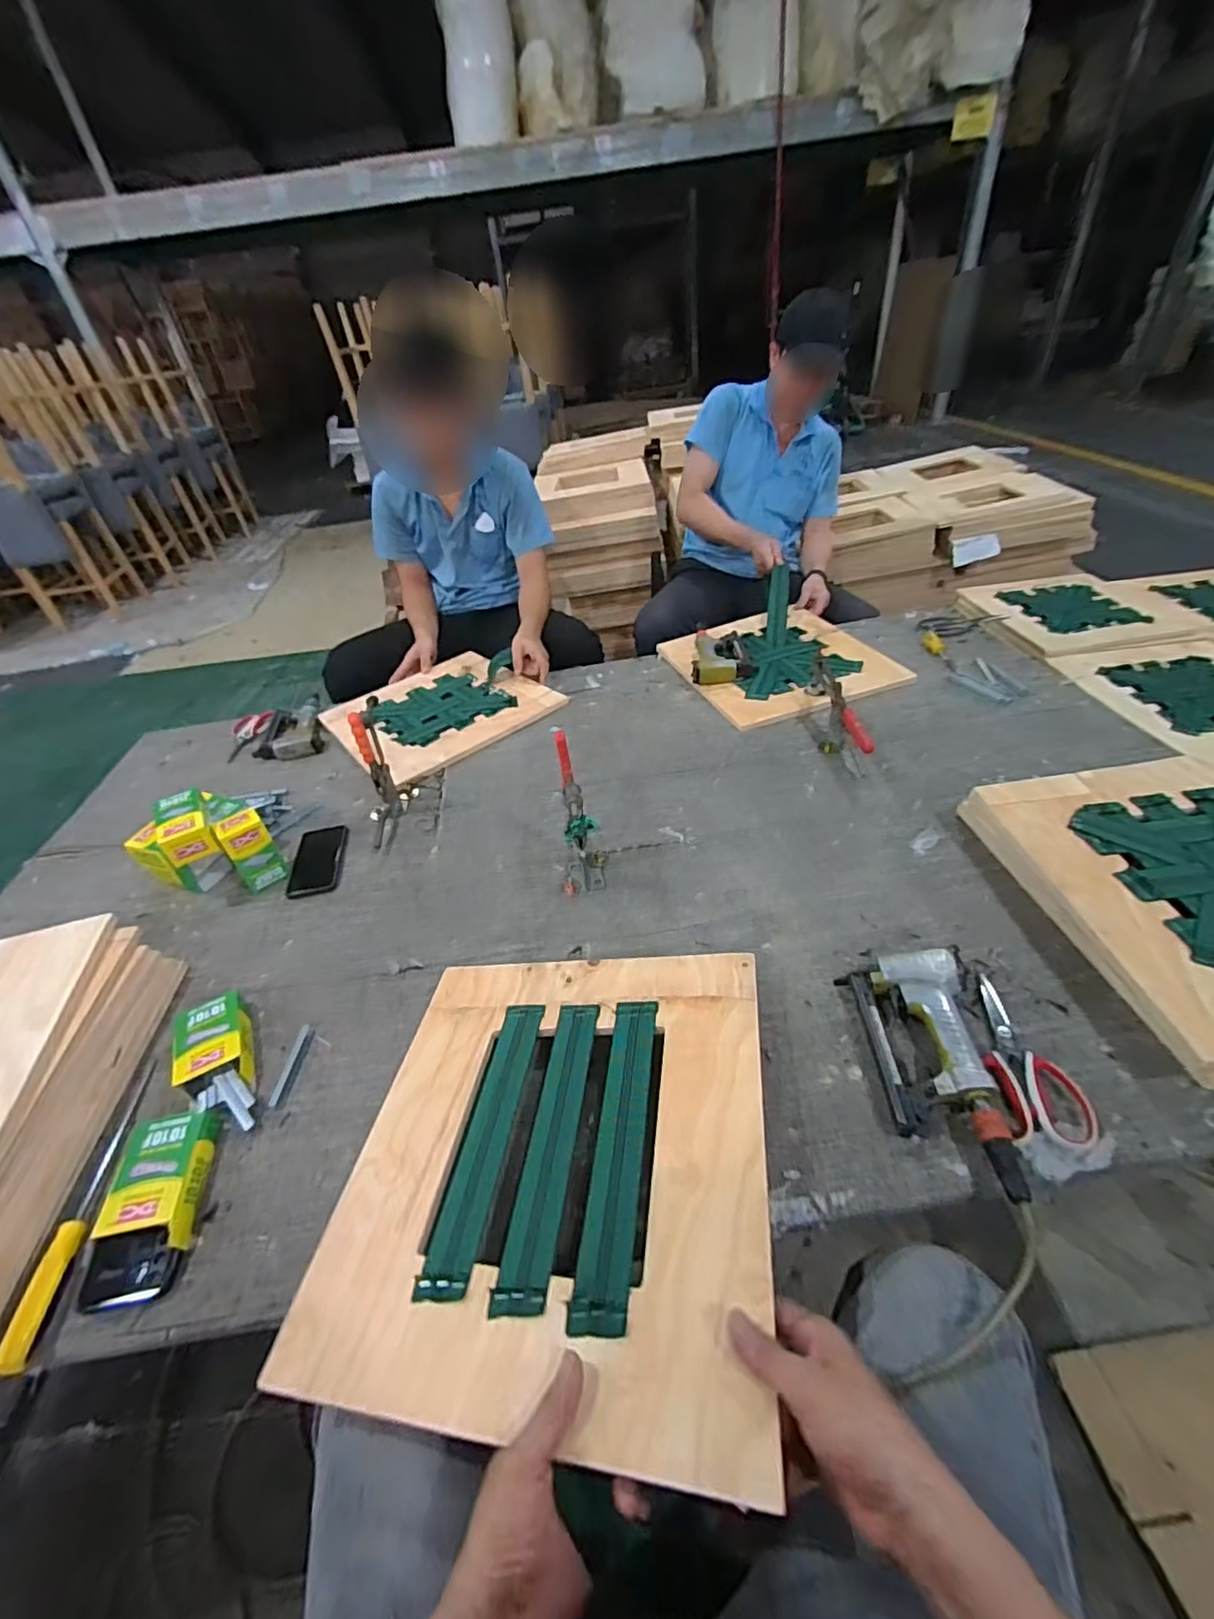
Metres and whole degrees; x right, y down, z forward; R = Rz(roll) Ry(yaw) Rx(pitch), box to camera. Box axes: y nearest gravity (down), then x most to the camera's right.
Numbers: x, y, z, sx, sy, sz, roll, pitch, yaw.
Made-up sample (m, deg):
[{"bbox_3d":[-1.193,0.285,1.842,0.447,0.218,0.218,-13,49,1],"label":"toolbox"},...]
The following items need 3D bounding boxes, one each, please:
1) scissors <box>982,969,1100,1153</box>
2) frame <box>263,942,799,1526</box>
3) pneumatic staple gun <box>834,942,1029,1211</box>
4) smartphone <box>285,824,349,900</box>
[{"bbox_3d":[0.432,0.256,0.635,0.066,0.015,0.185,-5,39,3],"label":"scissors"},{"bbox_3d":[-0.050,0.318,0.590,0.397,0.012,0.422,-5,35,14],"label":"frame"},{"bbox_3d":[0.345,0.265,0.633,0.124,0.044,0.255,-4,40,5],"label":"pneumatic staple gun"},{"bbox_3d":[-0.493,0.085,1.032,0.088,0.007,0.168,-11,39,-4],"label":"smartphone"}]

